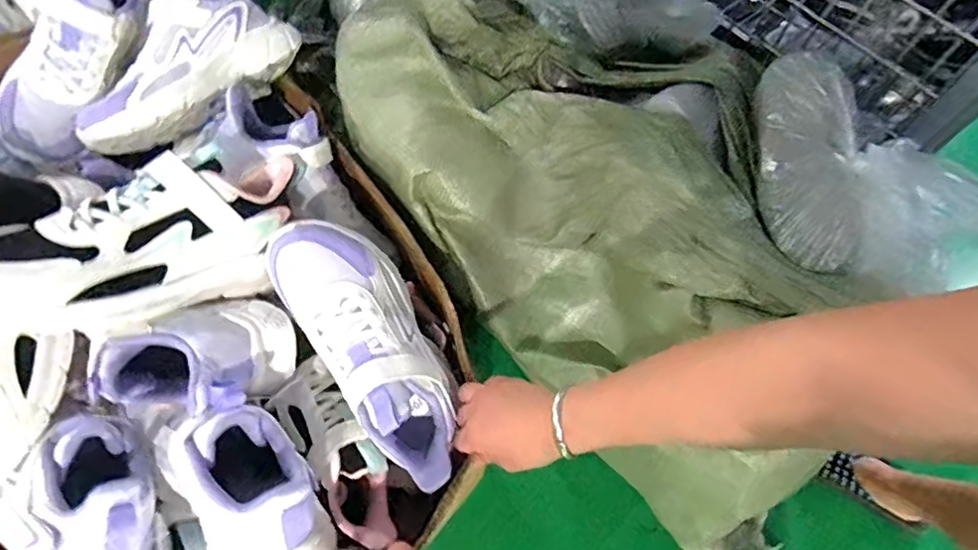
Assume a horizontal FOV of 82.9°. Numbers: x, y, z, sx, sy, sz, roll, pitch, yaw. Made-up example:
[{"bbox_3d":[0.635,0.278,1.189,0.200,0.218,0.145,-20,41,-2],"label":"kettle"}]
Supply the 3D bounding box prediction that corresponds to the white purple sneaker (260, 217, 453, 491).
[{"bbox_3d":[-0.093,0.058,0.465,0.092,0.088,0.236,-30,86,-13],"label":"white purple sneaker"}]

